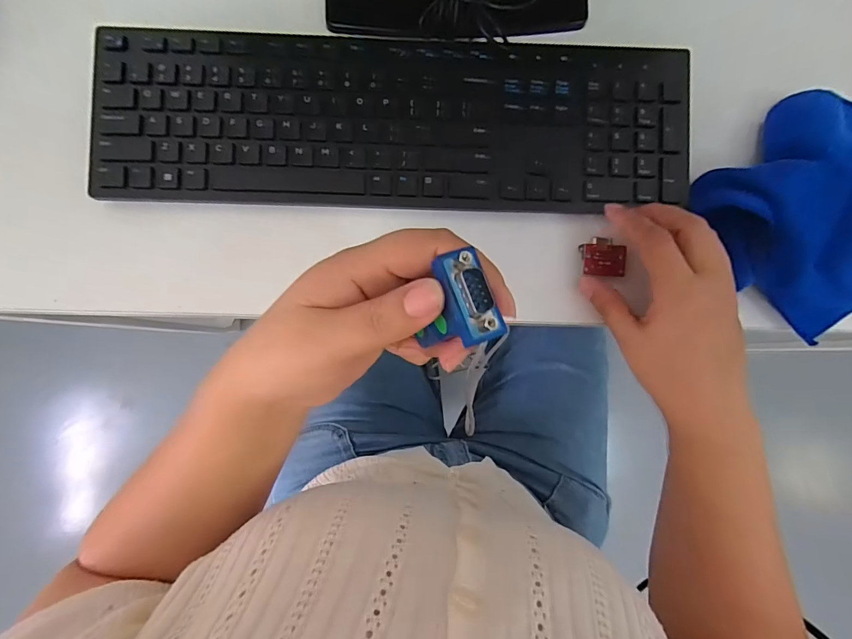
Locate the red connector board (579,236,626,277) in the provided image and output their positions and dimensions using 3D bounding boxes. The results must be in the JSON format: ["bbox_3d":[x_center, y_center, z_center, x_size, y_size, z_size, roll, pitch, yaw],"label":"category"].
[{"bbox_3d":[0.132,-0.047,0.295,0.033,0.008,0.030,2,88,0],"label":"red connector board"}]

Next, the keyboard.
[{"bbox_3d":[-0.020,-0.144,0.290,0.426,0.019,0.124,1,88,0],"label":"keyboard"}]

